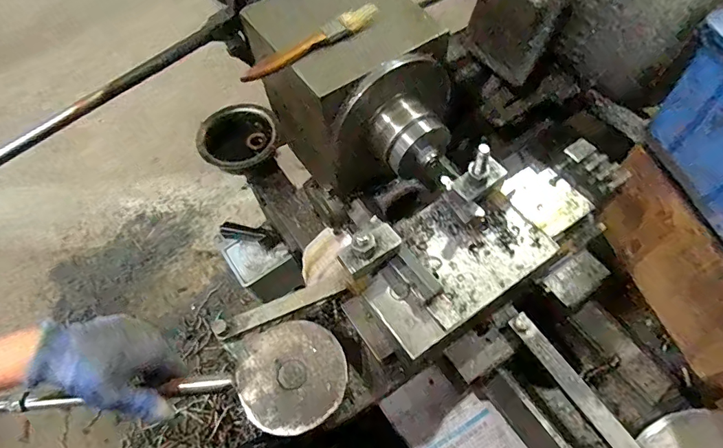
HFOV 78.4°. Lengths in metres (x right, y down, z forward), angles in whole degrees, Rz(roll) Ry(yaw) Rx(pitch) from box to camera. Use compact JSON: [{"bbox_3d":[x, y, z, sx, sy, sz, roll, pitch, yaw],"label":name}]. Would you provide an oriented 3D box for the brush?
[{"bbox_3d":[-0.050,-0.175,0.427,0.145,0.017,0.017,-32,62,-14],"label":"brush"}]

